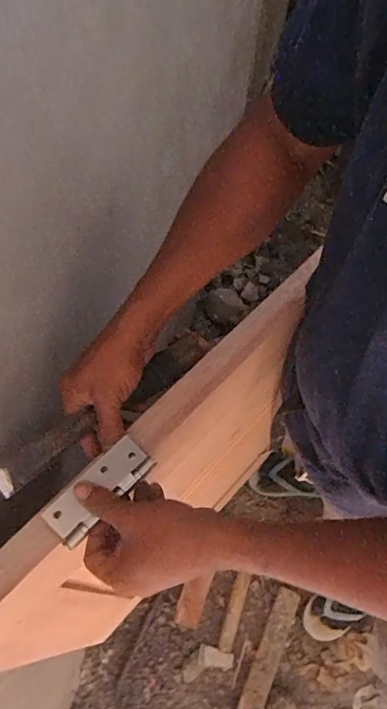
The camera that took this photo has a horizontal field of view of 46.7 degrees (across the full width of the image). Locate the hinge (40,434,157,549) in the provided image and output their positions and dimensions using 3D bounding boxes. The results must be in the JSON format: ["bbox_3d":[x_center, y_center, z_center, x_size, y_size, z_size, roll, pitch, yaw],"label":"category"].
[{"bbox_3d":[-0.086,0.121,0.410,0.042,0.008,0.102,41,67,19],"label":"hinge"}]

